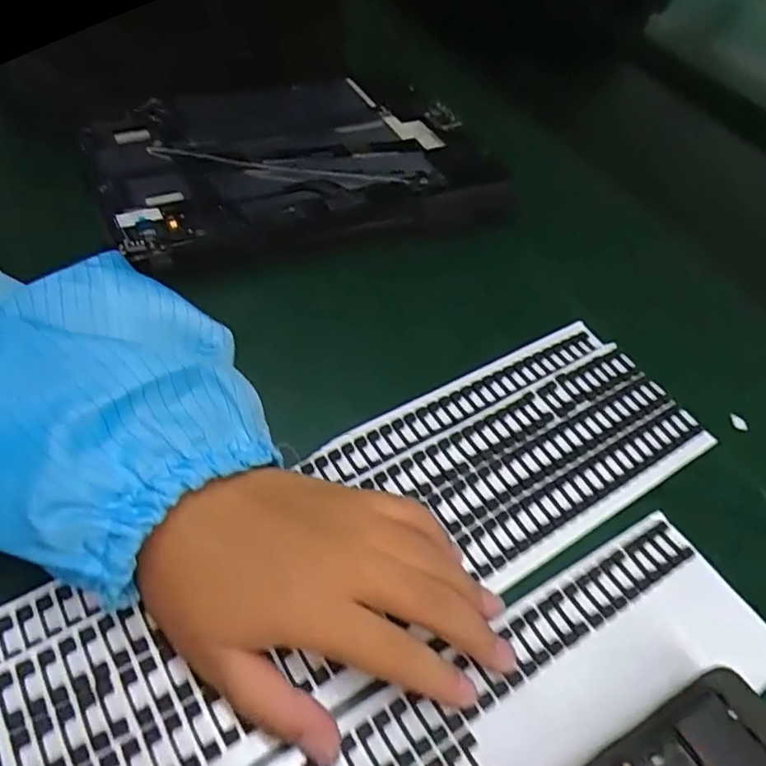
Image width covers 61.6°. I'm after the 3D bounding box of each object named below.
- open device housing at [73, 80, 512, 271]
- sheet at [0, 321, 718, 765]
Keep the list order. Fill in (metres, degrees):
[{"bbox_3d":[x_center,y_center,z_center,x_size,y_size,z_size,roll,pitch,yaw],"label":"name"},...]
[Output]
[{"bbox_3d":[-0.051,-0.135,0.391,0.234,0.036,0.141,-20,55,-21],"label":"open device housing"},{"bbox_3d":[0.007,0.058,0.269,0.309,0.009,0.093,-26,58,-24],"label":"sheet"}]

